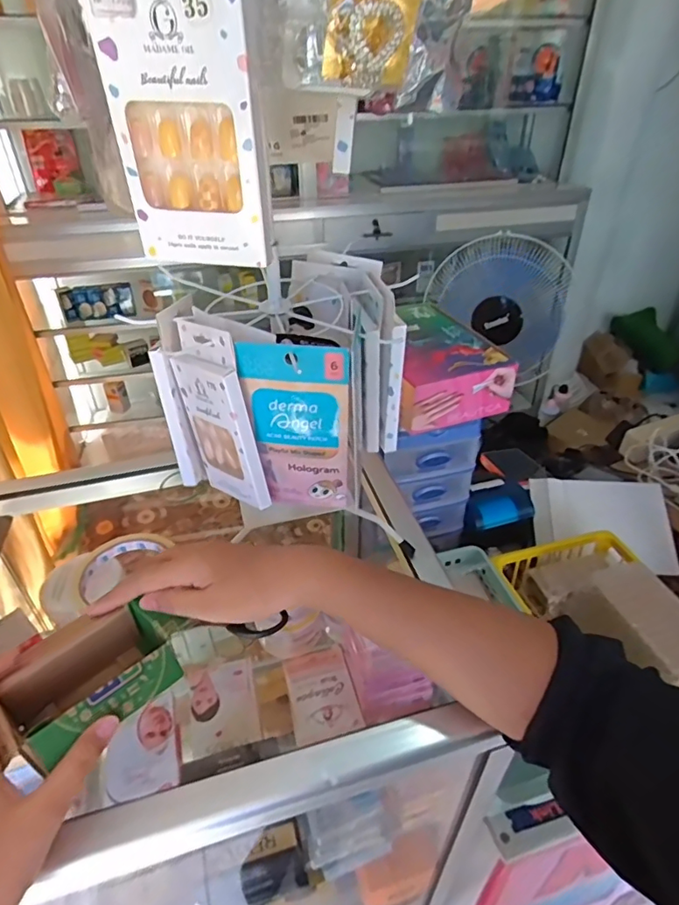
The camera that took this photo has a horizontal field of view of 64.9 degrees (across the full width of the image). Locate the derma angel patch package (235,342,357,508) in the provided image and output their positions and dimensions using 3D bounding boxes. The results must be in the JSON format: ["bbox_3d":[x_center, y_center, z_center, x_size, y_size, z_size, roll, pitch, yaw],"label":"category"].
[{"bbox_3d":[-0.030,-0.016,0.404,0.081,0.140,0.012,0,37,0],"label":"derma angel patch package"}]

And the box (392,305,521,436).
[{"bbox_3d":[0.112,-0.120,0.702,0.134,0.067,0.209,-13,39,-16],"label":"box"}]

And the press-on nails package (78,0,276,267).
[{"bbox_3d":[-0.071,-0.159,0.242,0.072,0.141,0.014,5,37,8],"label":"press-on nails package"}]

